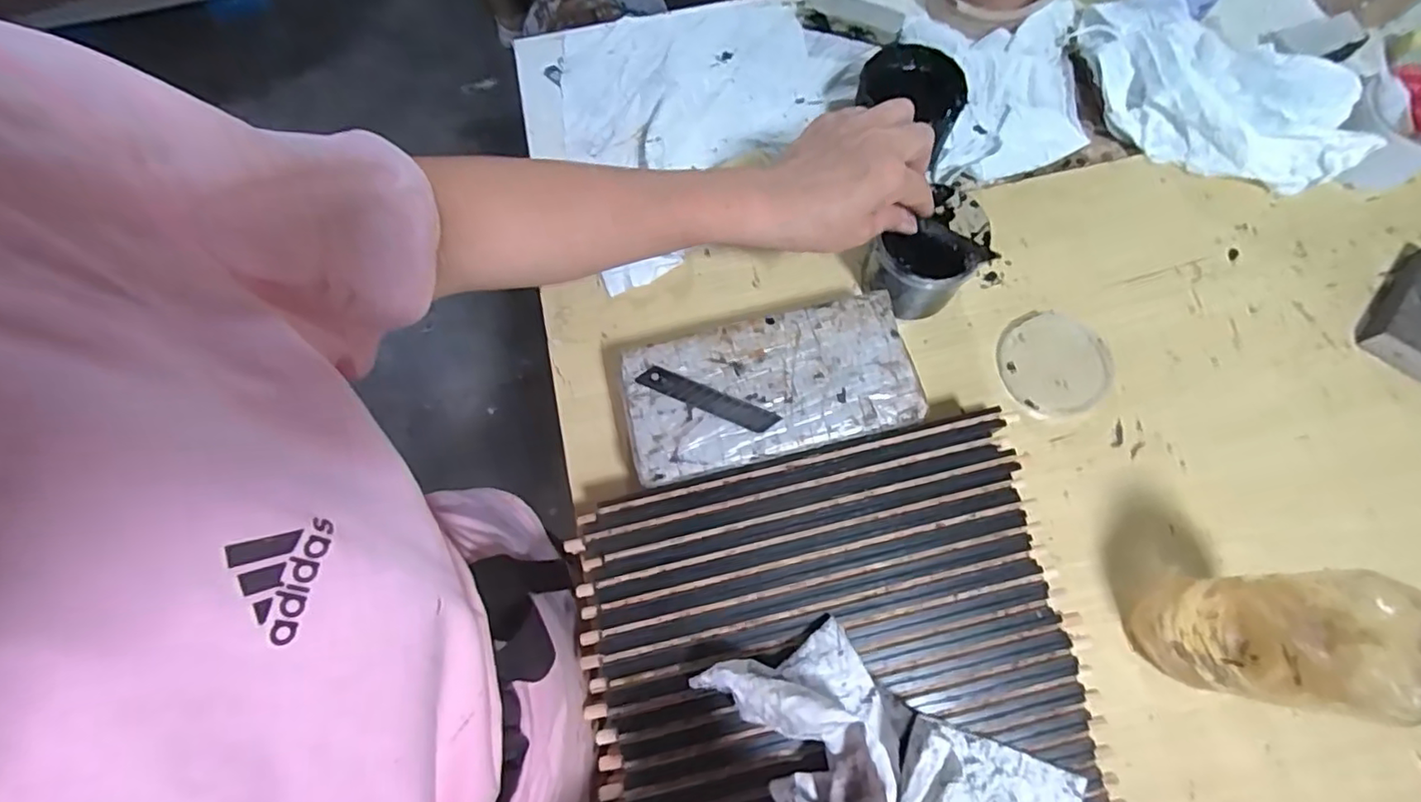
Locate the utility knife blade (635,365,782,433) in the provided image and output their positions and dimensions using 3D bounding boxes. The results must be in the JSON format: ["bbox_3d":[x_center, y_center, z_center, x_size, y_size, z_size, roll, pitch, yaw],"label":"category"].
[{"bbox_3d":[-0.002,-0.001,0.432,0.098,0.004,0.017,22,75,9],"label":"utility knife blade"}]

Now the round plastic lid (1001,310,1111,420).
[{"bbox_3d":[0.273,-0.030,0.497,0.087,0.007,0.084,-1,73,2],"label":"round plastic lid"}]

